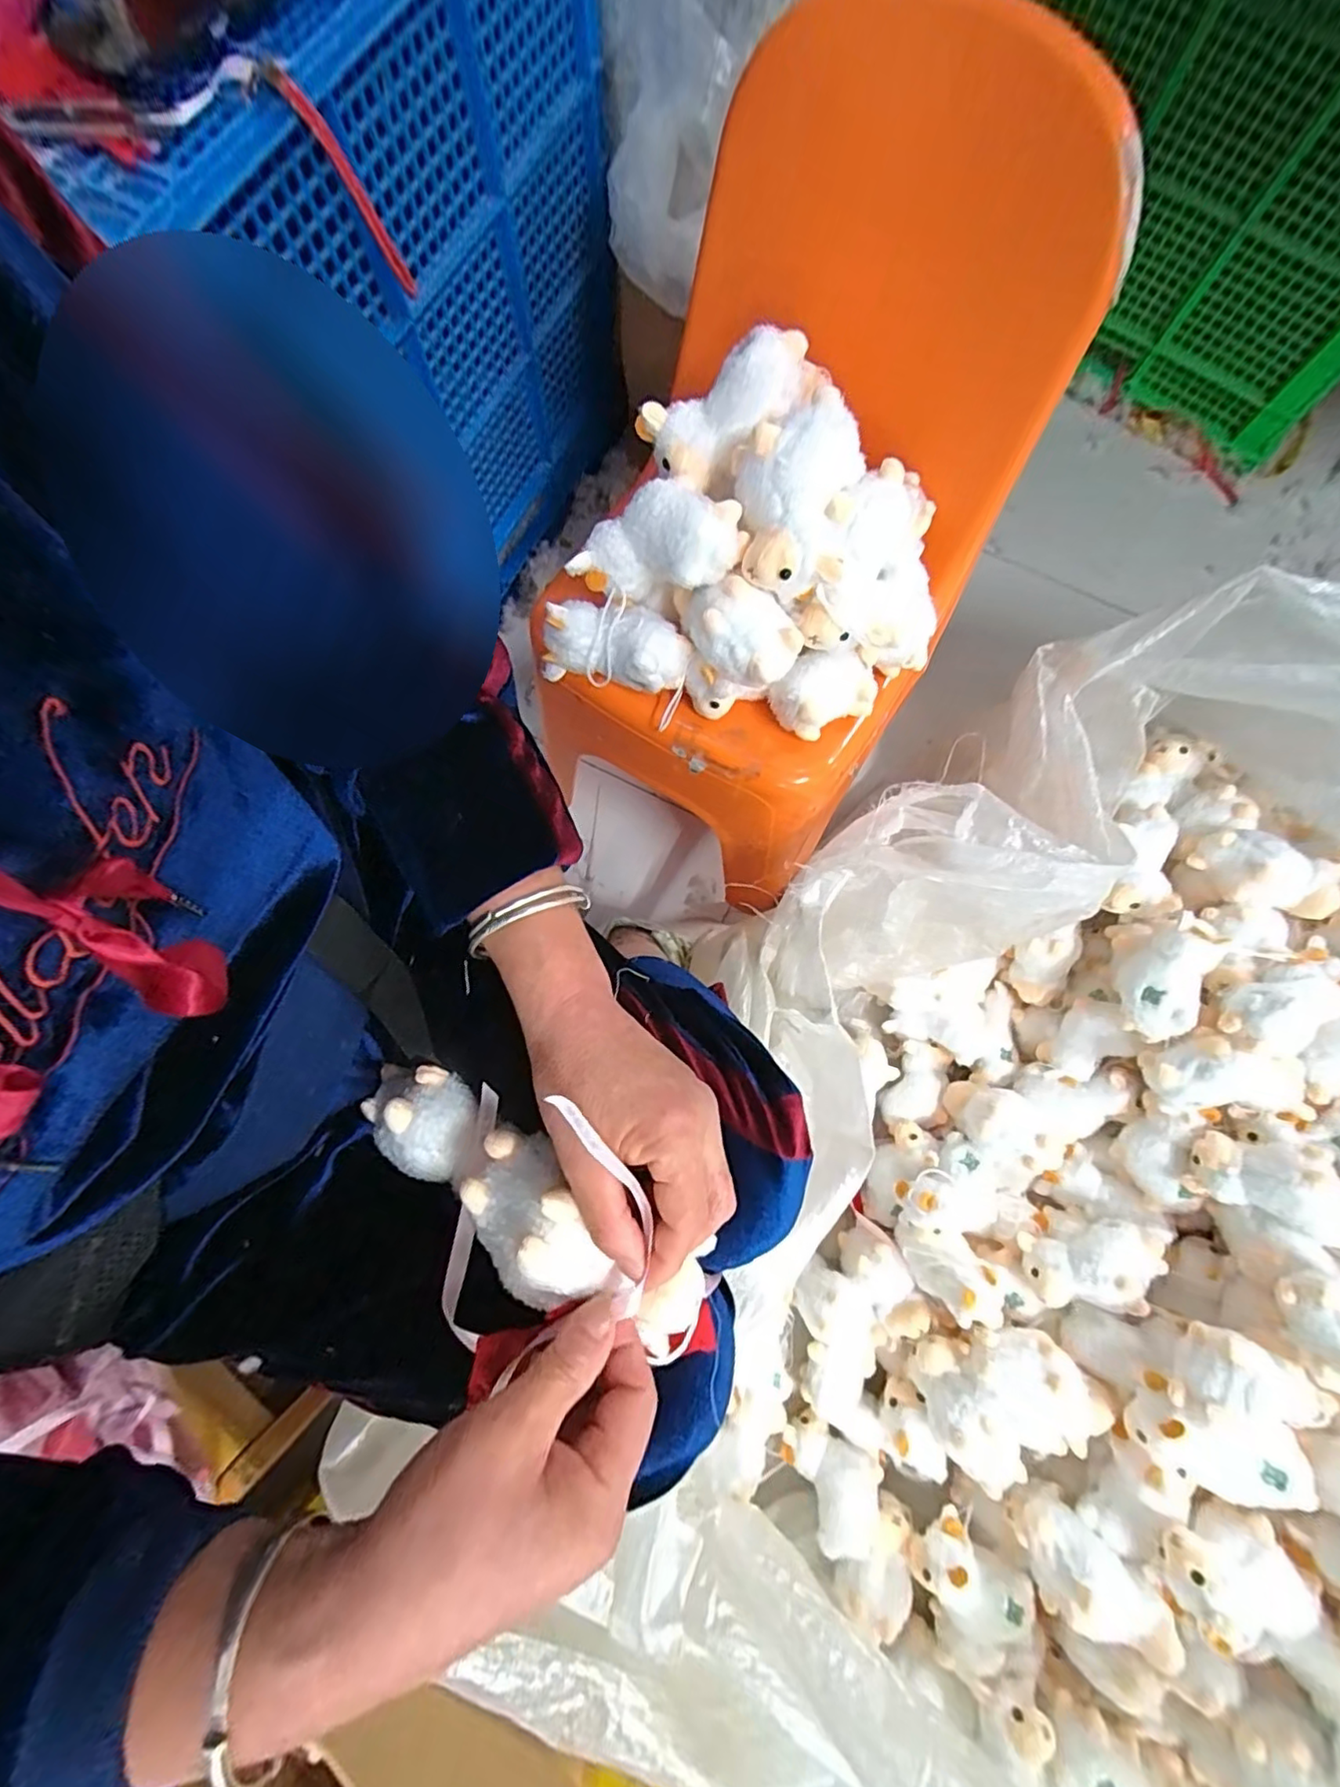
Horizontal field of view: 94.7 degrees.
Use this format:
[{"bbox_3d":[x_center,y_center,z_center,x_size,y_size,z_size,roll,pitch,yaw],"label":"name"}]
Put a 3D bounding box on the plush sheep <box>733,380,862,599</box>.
[{"bbox_3d":[0.084,-0.276,0.426,0.087,0.063,0.112,12,77,2],"label":"plush sheep"}]

